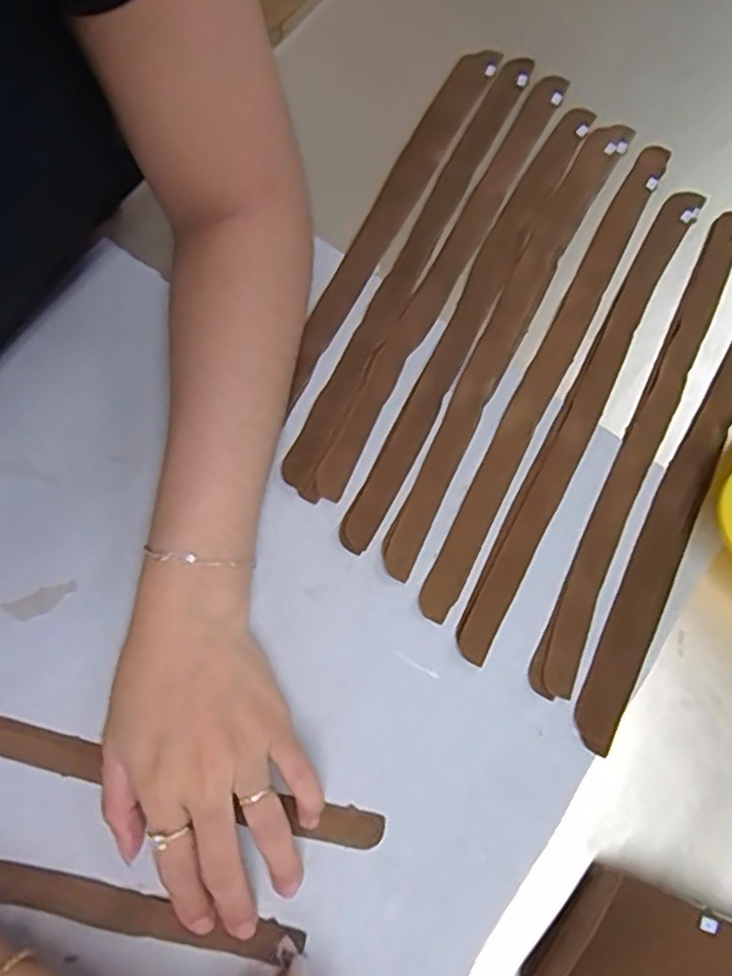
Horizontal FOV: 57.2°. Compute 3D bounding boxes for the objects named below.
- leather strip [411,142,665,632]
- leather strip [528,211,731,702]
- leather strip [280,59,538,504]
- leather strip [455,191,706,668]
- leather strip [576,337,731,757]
[{"bbox_3d":[0.110,-0.072,0.399,0.021,0.007,0.323,27,78,5],"label":"leather strip"},{"bbox_3d":[0.163,-0.031,0.394,0.024,0.004,0.317,25,77,5],"label":"leather strip"},{"bbox_3d":[0.028,-0.139,0.410,0.024,0.007,0.319,25,77,5],"label":"leather strip"},{"bbox_3d":[0.129,-0.046,0.395,0.021,0.011,0.315,27,78,5],"label":"leather strip"},{"bbox_3d":[0.190,-0.005,0.389,0.031,0.010,0.320,28,78,5],"label":"leather strip"}]

